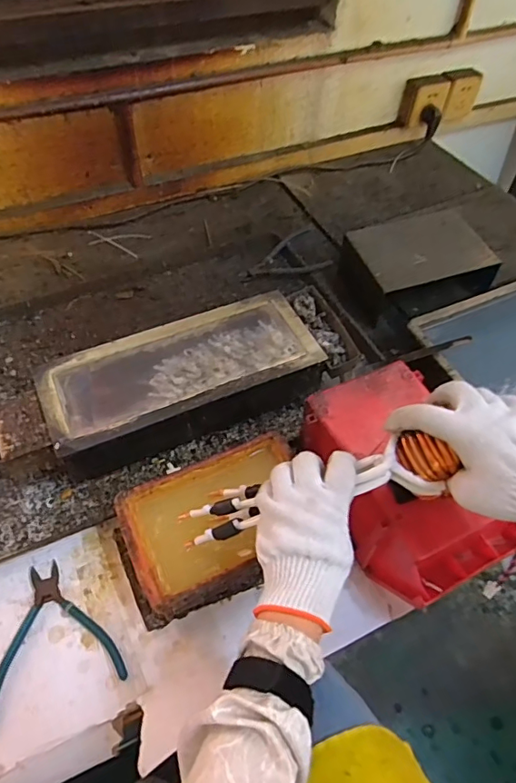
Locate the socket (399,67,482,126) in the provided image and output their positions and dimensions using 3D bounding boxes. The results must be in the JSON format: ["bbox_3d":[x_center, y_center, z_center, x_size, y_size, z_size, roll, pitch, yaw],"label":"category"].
[{"bbox_3d":[0.393,-0.634,1.096,0.178,0.086,0.055,-23,58,-18],"label":"socket"}]

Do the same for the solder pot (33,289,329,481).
[{"bbox_3d":[-0.092,-0.007,0.662,0.341,0.086,0.166,-23,58,-18],"label":"solder pot"}]

